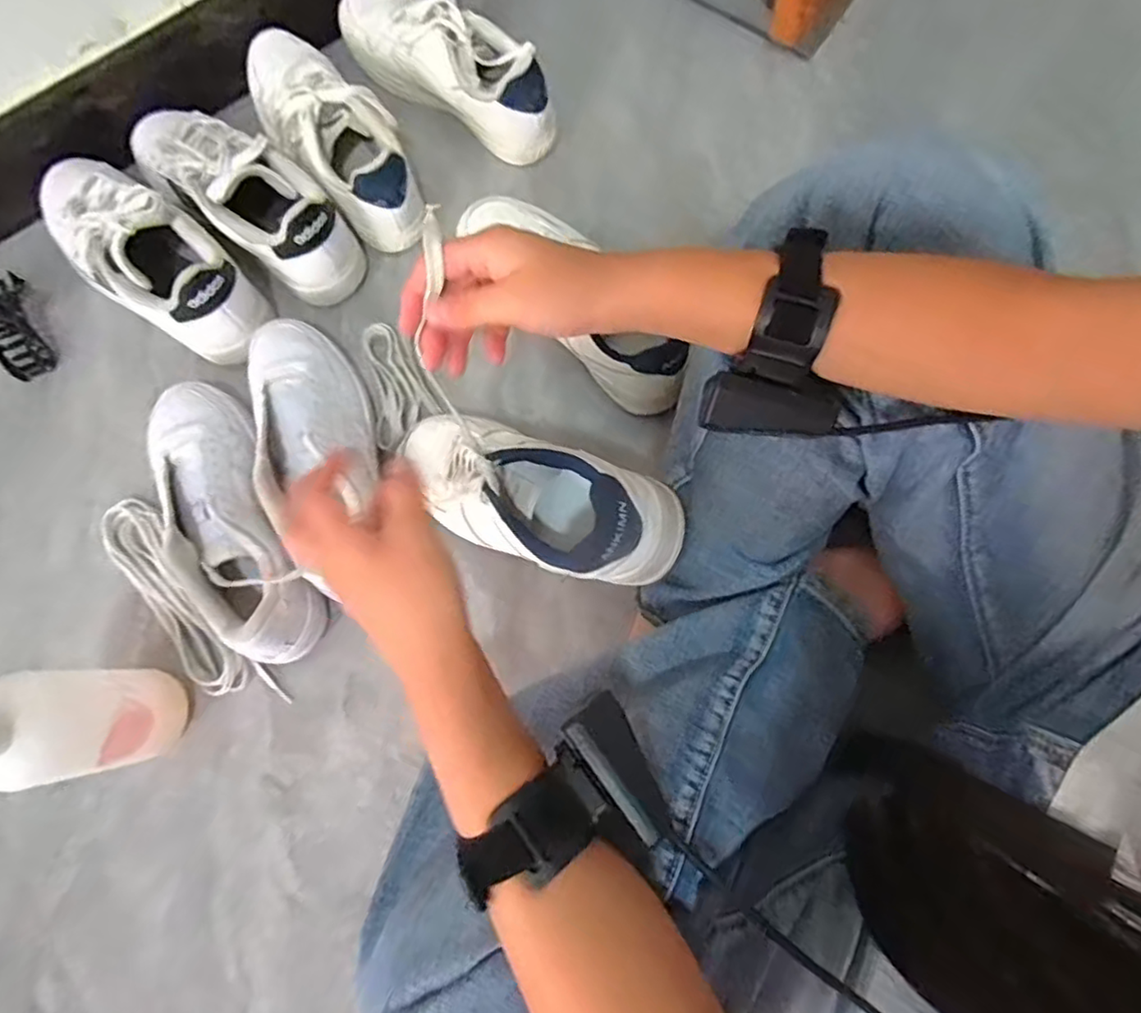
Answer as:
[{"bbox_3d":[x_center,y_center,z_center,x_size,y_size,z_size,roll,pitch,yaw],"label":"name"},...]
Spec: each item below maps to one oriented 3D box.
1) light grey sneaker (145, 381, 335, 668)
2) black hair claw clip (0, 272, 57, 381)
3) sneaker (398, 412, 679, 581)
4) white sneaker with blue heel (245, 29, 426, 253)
[{"bbox_3d":[-0.282,0.008,0.537,0.089,0.090,0.250,-28,78,-5],"label":"light grey sneaker"},{"bbox_3d":[-0.520,-0.174,0.595,0.040,0.063,0.107,-26,78,-4],"label":"black hair claw clip"},{"bbox_3d":[-0.038,-0.014,0.471,0.229,0.093,0.085,21,77,33],"label":"sneaker"},{"bbox_3d":[-0.224,-0.351,0.605,0.084,0.088,0.237,-42,79,-8],"label":"white sneaker with blue heel"}]

